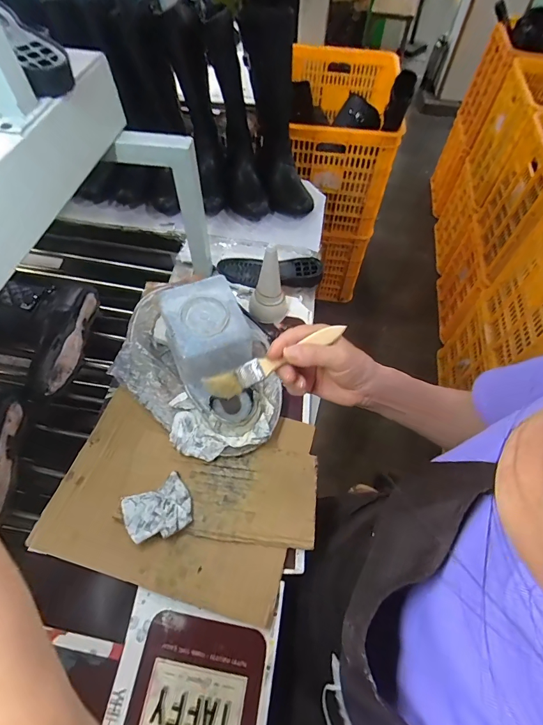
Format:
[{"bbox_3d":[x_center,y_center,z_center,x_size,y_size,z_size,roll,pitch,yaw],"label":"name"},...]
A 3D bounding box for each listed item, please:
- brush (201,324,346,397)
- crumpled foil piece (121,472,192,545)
[{"bbox_3d":[0.008,-0.003,0.351,0.149,0.016,0.025,-26,63,-13],"label":"brush"},{"bbox_3d":[-0.145,0.189,0.458,0.082,0.028,0.070,-24,62,-15],"label":"crumpled foil piece"}]

